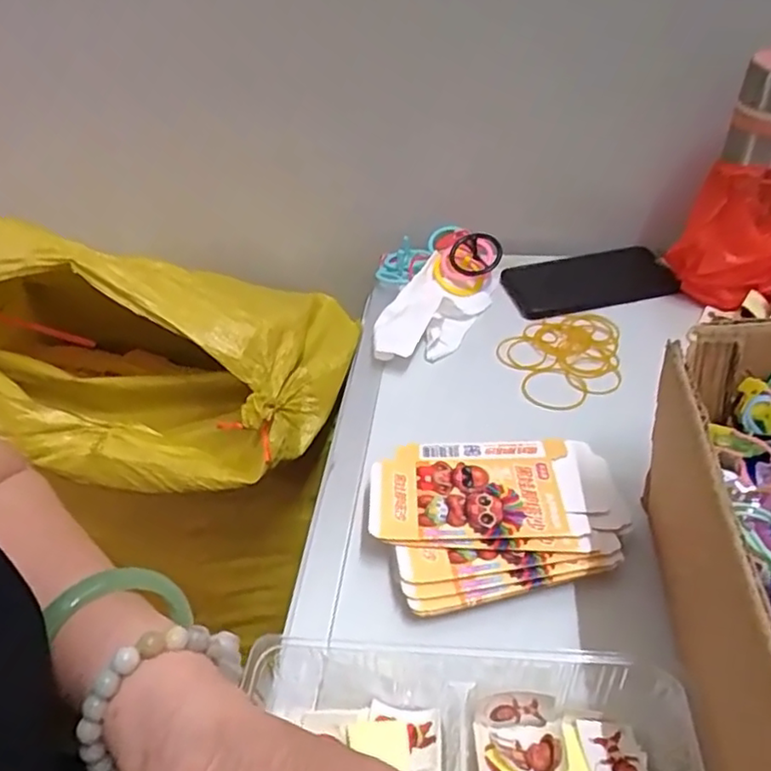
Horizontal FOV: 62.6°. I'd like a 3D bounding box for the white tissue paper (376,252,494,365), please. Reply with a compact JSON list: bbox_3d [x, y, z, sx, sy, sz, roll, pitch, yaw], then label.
[{"bbox_3d":[0.043,-0.064,0.583,0.083,0.034,0.141,12,45,17],"label":"white tissue paper"}]

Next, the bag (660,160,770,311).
[{"bbox_3d":[0.332,-0.127,0.540,0.156,0.125,0.061,14,45,19],"label":"bag"}]

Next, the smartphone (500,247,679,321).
[{"bbox_3d":[0.194,-0.106,0.620,0.155,0.010,0.086,-12,43,-9],"label":"smartphone"}]

